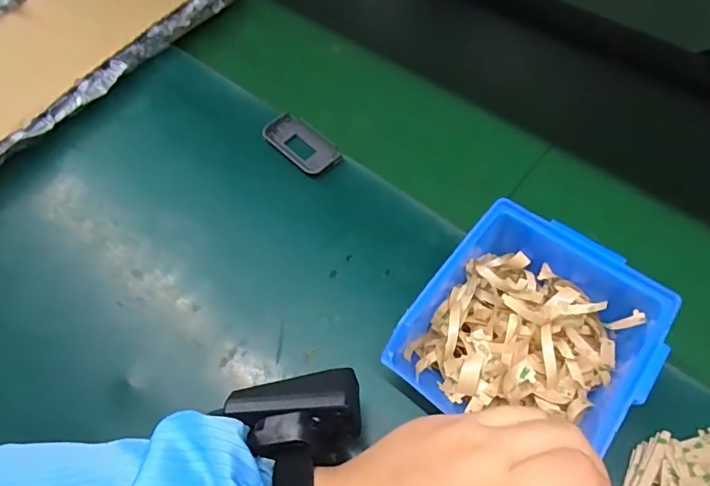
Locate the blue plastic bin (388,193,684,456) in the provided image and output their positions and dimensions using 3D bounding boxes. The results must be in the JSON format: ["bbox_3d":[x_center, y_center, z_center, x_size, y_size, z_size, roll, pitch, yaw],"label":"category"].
[{"bbox_3d":[0.107,0.059,0.291,0.124,0.066,0.140,34,65,21],"label":"blue plastic bin"}]

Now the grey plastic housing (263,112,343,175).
[{"bbox_3d":[-0.047,-0.089,0.414,0.040,0.009,0.074,-40,65,-21],"label":"grey plastic housing"}]

